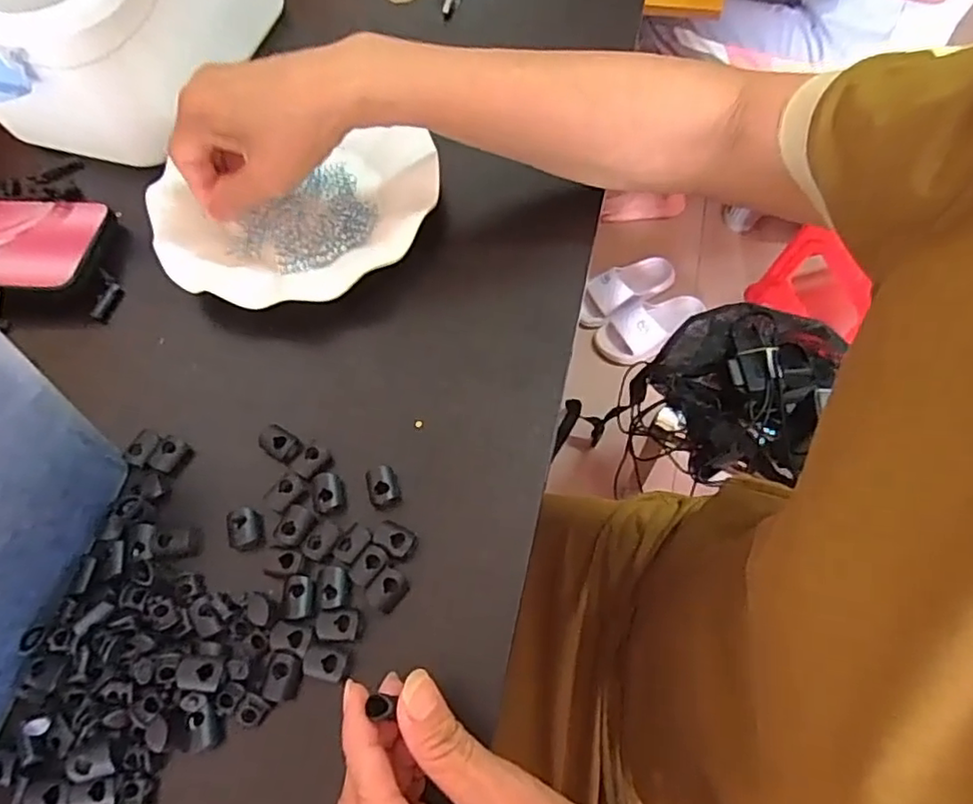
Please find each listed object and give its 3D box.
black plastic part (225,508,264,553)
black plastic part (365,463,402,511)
[{"bbox_3d":[-0.127,0.068,0.327,0.015,0.014,0.020,-13,64,-3],"label":"black plastic part"},{"bbox_3d":[-0.055,0.046,0.331,0.015,0.010,0.022,-13,64,-3],"label":"black plastic part"}]

